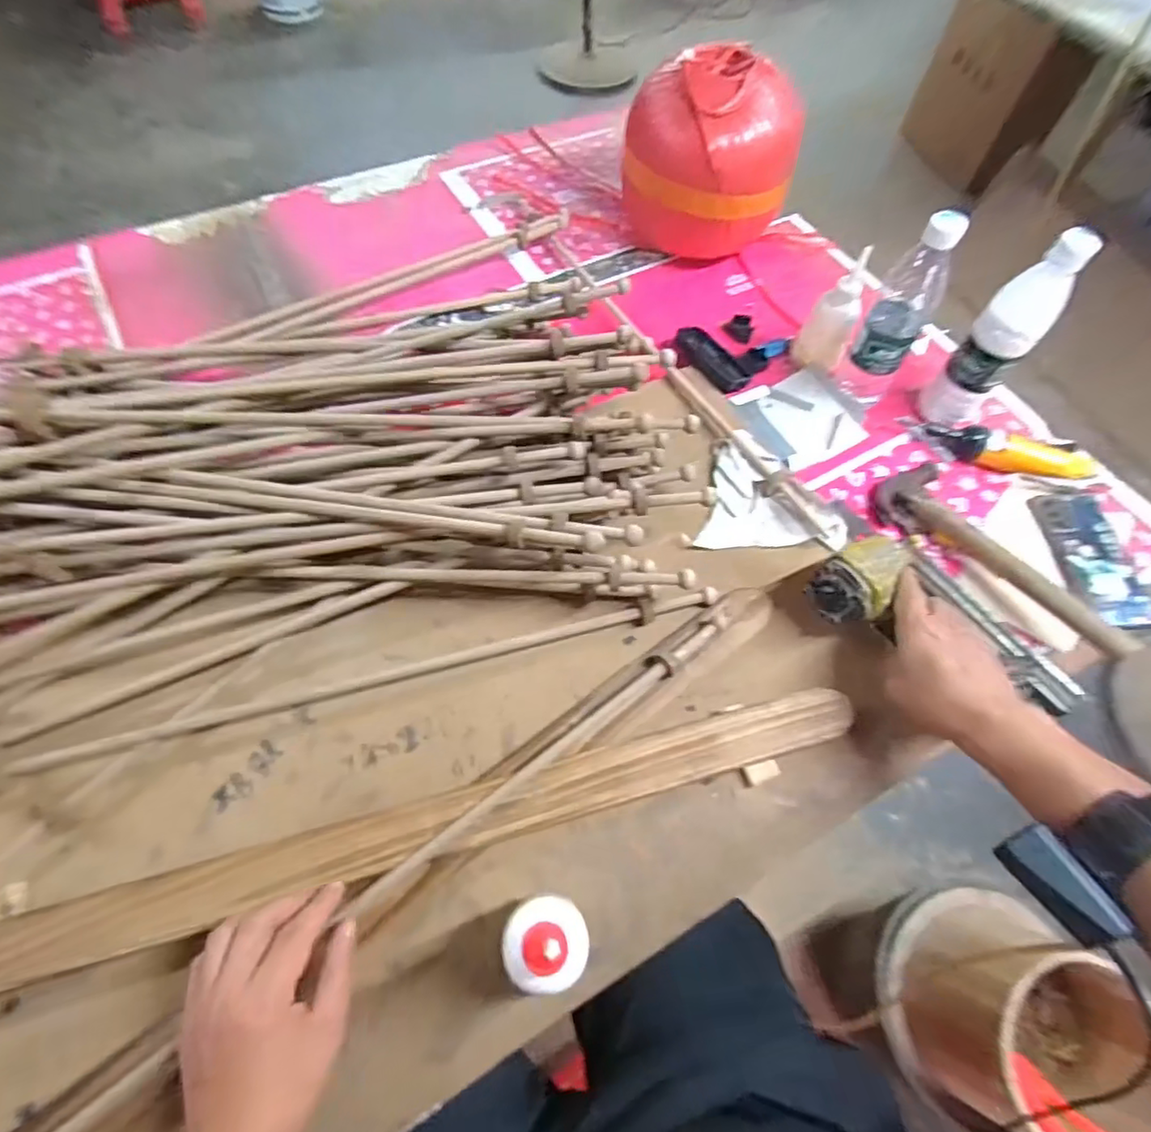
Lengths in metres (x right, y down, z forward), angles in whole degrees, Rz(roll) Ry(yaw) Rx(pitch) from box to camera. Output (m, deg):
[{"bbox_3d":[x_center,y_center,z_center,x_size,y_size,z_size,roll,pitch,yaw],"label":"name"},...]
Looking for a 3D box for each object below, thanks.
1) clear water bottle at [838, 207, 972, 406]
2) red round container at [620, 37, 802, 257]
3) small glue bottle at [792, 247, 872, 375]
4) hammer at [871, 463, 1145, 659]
[{"bbox_3d":[0.356,-0.270,0.684,0.060,0.231,0.055,31,63,13],"label":"clear water bottle"},{"bbox_3d":[0.180,-0.531,0.826,0.192,0.218,0.177,-28,66,-17],"label":"red round container"},{"bbox_3d":[0.311,-0.293,0.751,0.048,0.145,0.057,2,61,-3],"label":"small glue bottle"},{"bbox_3d":[0.435,-0.006,0.647,0.056,0.071,0.266,-30,67,-18],"label":"hammer"}]

